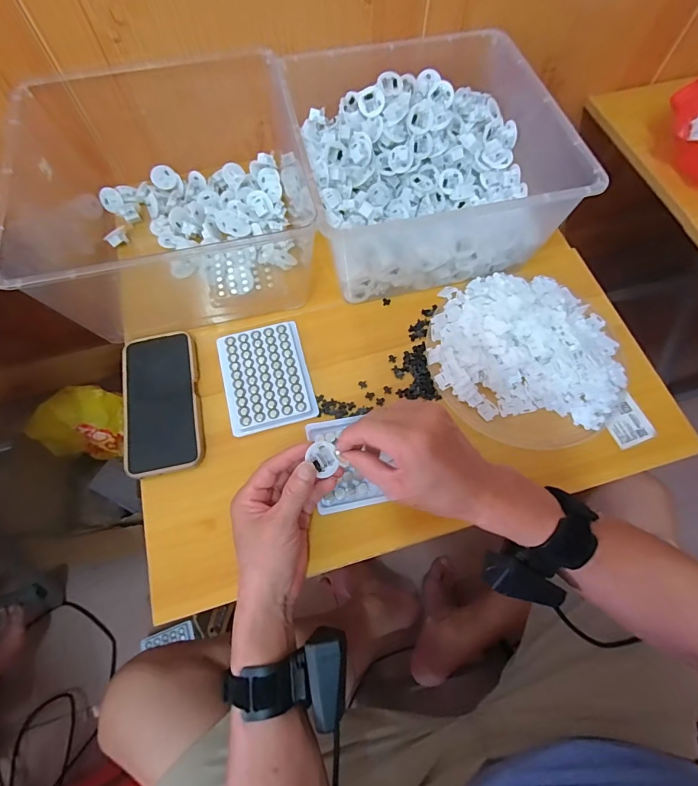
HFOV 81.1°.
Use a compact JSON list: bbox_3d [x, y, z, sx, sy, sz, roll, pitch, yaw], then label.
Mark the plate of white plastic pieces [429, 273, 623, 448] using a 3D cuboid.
[{"bbox_3d":[0.211,-0.049,0.479,0.223,0.044,0.211,0,67,0],"label":"plate of white plastic pieces"}]

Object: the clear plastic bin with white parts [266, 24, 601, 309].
[{"bbox_3d":[0.089,-0.292,0.526,0.294,0.140,0.291,-13,68,-6],"label":"clear plastic bin with white parts"}]

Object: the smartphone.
[{"bbox_3d":[-0.217,0.008,0.468,0.084,0.009,0.168,-12,67,-5],"label":"smartphone"}]

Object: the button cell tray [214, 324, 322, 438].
[{"bbox_3d":[-0.098,-0.020,0.481,0.098,0.008,0.127,-15,68,-6],"label":"button cell tray"}]

